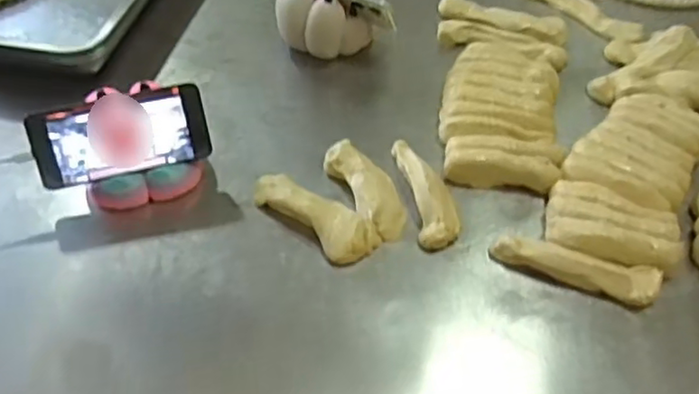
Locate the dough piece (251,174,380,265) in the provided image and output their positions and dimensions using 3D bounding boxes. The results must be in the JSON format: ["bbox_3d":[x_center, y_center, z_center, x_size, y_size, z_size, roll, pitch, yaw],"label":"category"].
[{"bbox_3d":[-0.035,0.016,0.633,0.138,0.029,0.053,34,57,23],"label":"dough piece"}]

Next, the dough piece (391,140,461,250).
[{"bbox_3d":[0.081,-0.009,0.658,0.044,0.028,0.132,-7,51,-9],"label":"dough piece"}]

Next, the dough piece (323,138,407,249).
[{"bbox_3d":[0.020,-0.010,0.654,0.050,0.031,0.118,-20,54,-18],"label":"dough piece"}]

